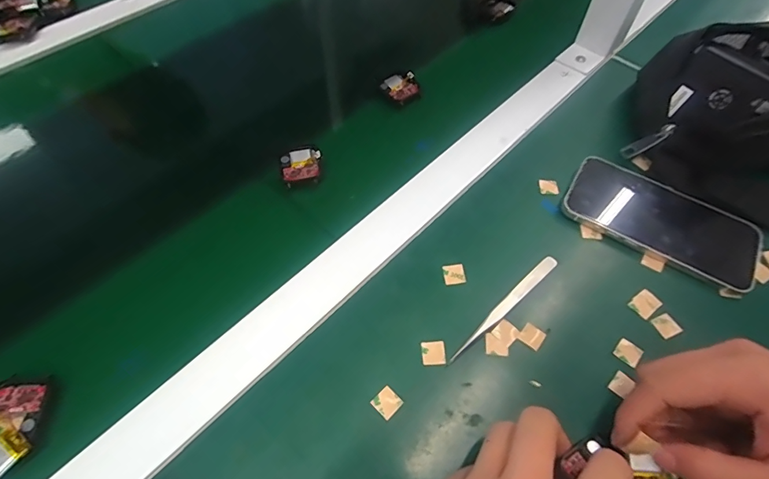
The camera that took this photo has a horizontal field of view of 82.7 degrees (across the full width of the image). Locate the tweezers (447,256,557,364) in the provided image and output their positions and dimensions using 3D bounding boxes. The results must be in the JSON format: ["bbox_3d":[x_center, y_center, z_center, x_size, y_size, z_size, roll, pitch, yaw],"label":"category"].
[{"bbox_3d":[0.087,0.047,0.312,0.115,0.004,0.010,-38,65,-22],"label":"tweezers"}]

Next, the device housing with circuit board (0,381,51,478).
[{"bbox_3d":[-0.223,0.110,0.257,0.034,0.014,0.053,-10,58,-7],"label":"device housing with circuit board"}]

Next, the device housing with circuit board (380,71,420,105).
[{"bbox_3d":[0.017,-0.153,0.438,0.032,0.011,0.041,-30,62,-18],"label":"device housing with circuit board"}]

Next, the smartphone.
[{"bbox_3d":[0.225,-0.018,0.352,0.148,0.012,0.075,27,61,16],"label":"smartphone"}]

